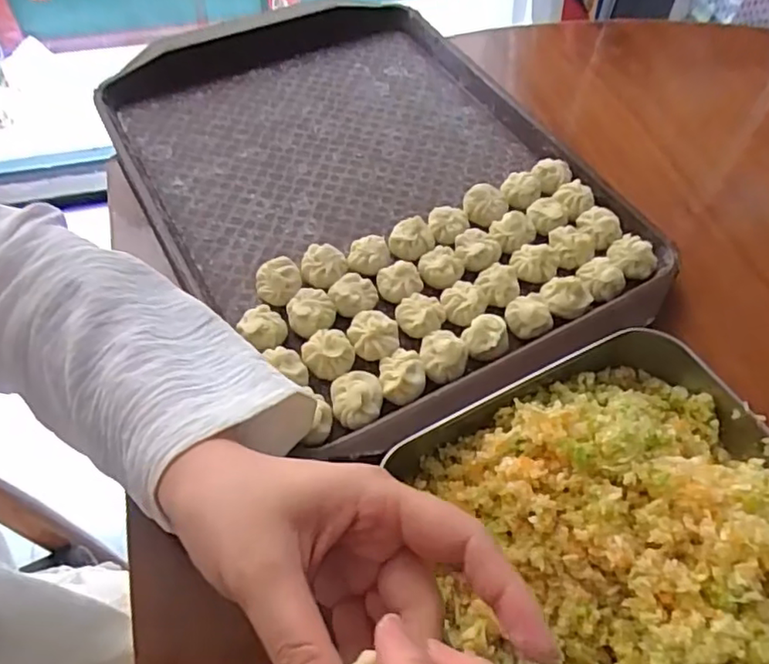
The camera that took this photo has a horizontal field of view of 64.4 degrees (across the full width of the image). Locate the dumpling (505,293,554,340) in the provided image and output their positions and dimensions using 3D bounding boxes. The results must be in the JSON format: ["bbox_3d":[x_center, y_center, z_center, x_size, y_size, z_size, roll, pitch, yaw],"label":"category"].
[{"bbox_3d":[0.090,-0.009,0.383,0.025,0.017,0.024,-2,56,-4],"label":"dumpling"}]

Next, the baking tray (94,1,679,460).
[{"bbox_3d":[-0.013,-0.117,0.454,0.294,0.031,0.420,-25,61,-18],"label":"baking tray"}]

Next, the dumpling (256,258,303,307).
[{"bbox_3d":[-0.067,-0.029,0.389,0.028,0.022,0.027,-9,57,-9],"label":"dumpling"}]

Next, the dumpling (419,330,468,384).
[{"bbox_3d":[0.035,0.014,0.365,0.028,0.014,0.030,1,56,-2],"label":"dumpling"}]

